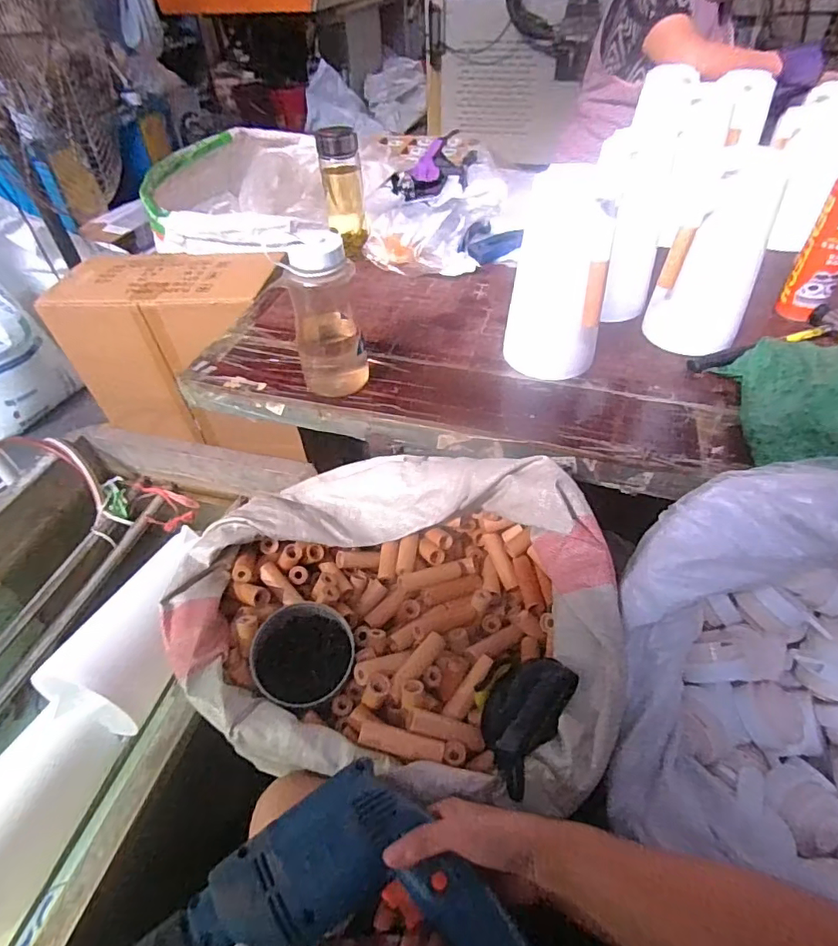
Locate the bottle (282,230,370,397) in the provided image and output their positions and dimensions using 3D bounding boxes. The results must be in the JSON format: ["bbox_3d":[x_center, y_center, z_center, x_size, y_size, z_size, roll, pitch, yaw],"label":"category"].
[{"bbox_3d":[-0.113,-0.190,0.658,0.064,0.192,0.068,27,53,25],"label":"bottle"}]

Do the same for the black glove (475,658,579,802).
[{"bbox_3d":[0.087,0.221,0.491,0.082,0.042,0.124,29,53,26],"label":"black glove"}]

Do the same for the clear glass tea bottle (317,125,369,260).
[{"bbox_3d":[-0.130,-0.477,0.906,0.069,0.179,0.069,-7,46,-5],"label":"clear glass tea bottle"}]

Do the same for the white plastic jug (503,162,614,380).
[{"bbox_3d":[0.176,-0.238,0.669,0.112,0.235,0.093,7,47,9],"label":"white plastic jug"}]

